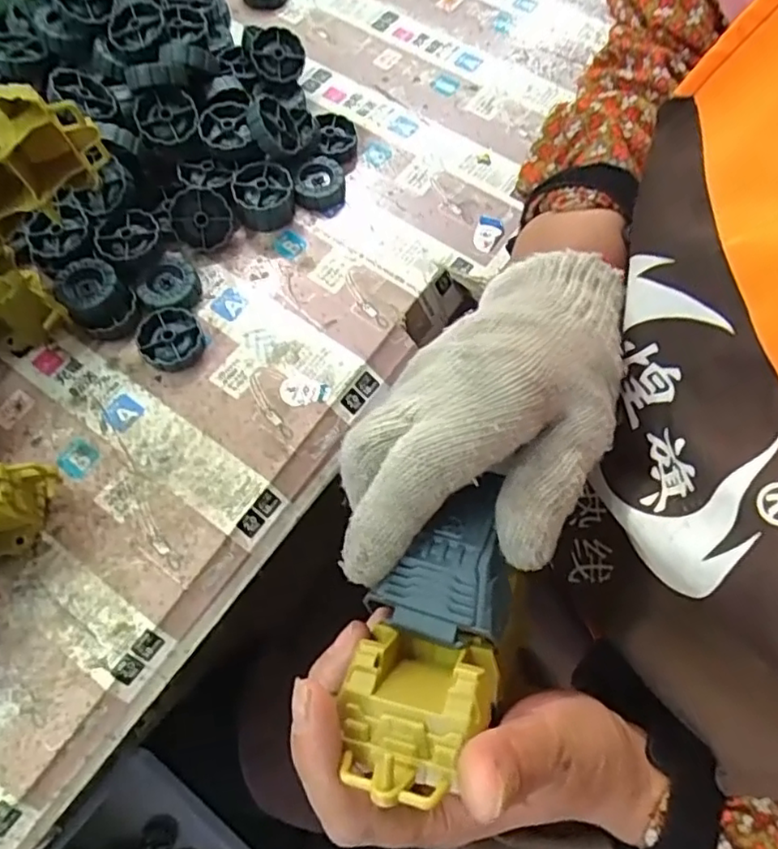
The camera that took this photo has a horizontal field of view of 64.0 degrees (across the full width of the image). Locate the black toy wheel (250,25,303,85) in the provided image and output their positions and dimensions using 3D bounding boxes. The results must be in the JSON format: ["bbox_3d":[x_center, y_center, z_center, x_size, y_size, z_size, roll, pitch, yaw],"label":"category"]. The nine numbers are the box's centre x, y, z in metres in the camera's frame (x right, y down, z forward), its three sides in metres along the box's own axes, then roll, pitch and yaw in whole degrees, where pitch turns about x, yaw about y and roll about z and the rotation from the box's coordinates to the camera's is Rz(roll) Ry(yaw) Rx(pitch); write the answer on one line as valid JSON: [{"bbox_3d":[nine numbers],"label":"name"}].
[{"bbox_3d":[-0.082,-0.271,0.458,0.037,0.016,0.036,-7,108,-9],"label":"black toy wheel"}]

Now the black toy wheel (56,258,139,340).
[{"bbox_3d":[-0.180,-0.079,0.385,0.036,0.023,0.045,-29,70,-15],"label":"black toy wheel"}]

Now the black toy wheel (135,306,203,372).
[{"bbox_3d":[-0.135,-0.053,0.385,0.038,0.011,0.038,1,65,-2],"label":"black toy wheel"}]

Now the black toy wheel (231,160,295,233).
[{"bbox_3d":[-0.084,-0.153,0.418,0.038,0.028,0.033,-13,67,-9],"label":"black toy wheel"}]

